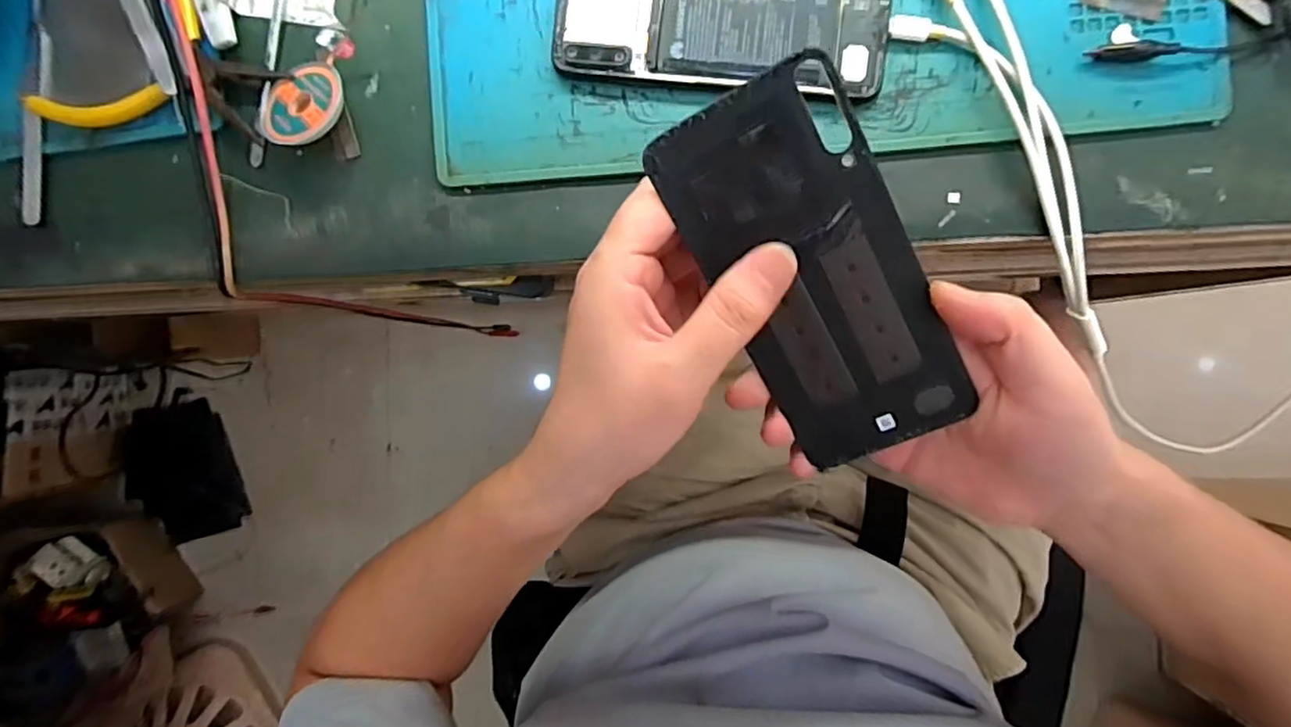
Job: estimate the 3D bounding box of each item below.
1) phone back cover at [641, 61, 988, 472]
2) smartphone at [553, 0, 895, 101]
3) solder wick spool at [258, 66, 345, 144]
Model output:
[{"bbox_3d":[0.066,-0.030,0.238,0.070,0.005,0.152,-25,108,18],"label":"phone back cover"},{"bbox_3d":[0.037,-0.169,0.300,0.157,0.010,0.071,6,93,2],"label":"smartphone"},{"bbox_3d":[-0.169,-0.126,0.307,0.043,0.011,0.045,-5,72,15],"label":"solder wick spool"}]

